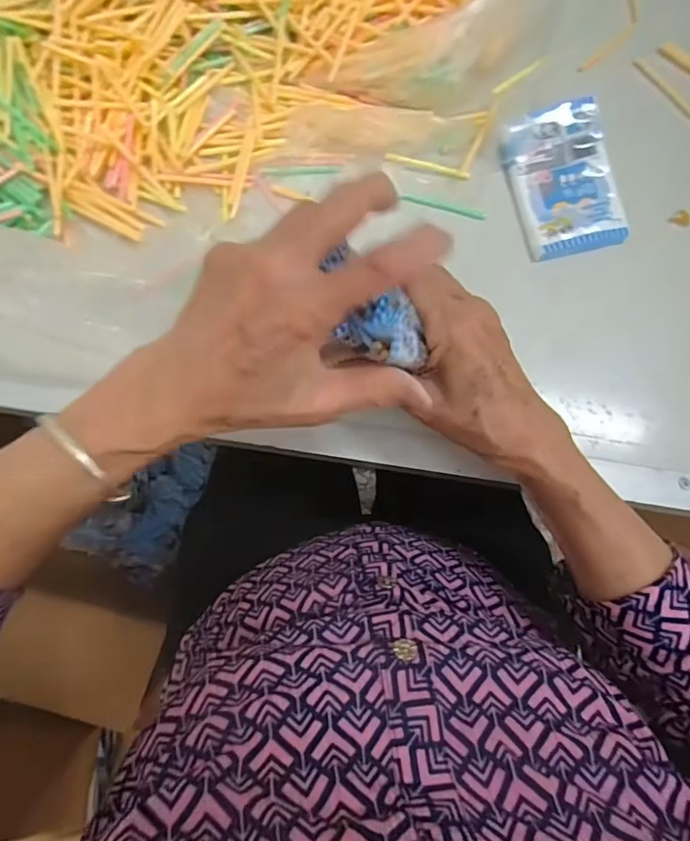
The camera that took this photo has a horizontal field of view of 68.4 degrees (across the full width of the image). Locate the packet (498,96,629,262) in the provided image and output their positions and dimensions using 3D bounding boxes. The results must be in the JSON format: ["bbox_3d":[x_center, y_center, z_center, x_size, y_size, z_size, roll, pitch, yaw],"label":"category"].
[{"bbox_3d":[0.155,-0.172,0.365,0.071,0.018,0.105,-13,83,-3],"label":"packet"}]

